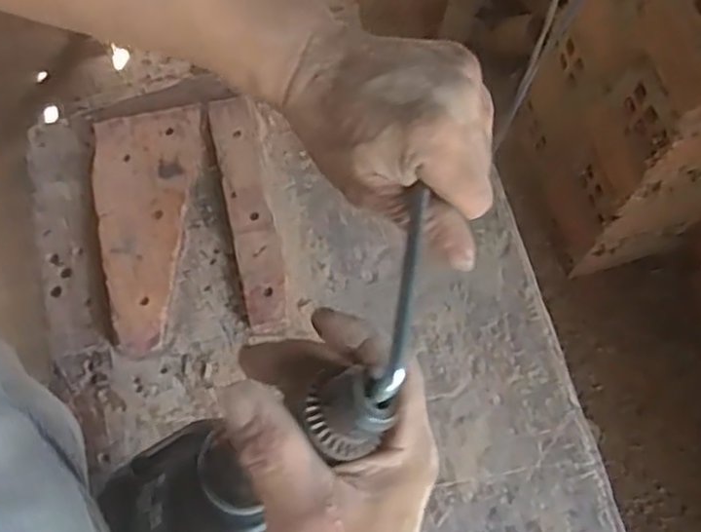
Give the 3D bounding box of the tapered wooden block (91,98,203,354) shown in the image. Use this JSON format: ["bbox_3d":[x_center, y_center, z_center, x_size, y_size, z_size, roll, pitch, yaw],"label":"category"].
[{"bbox_3d":[-0.198,-0.039,0.694,0.105,0.022,0.247,-7,69,-5],"label":"tapered wooden block"}]

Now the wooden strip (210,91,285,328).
[{"bbox_3d":[-0.103,-0.060,0.708,0.043,0.018,0.253,-12,70,-6],"label":"wooden strip"}]

